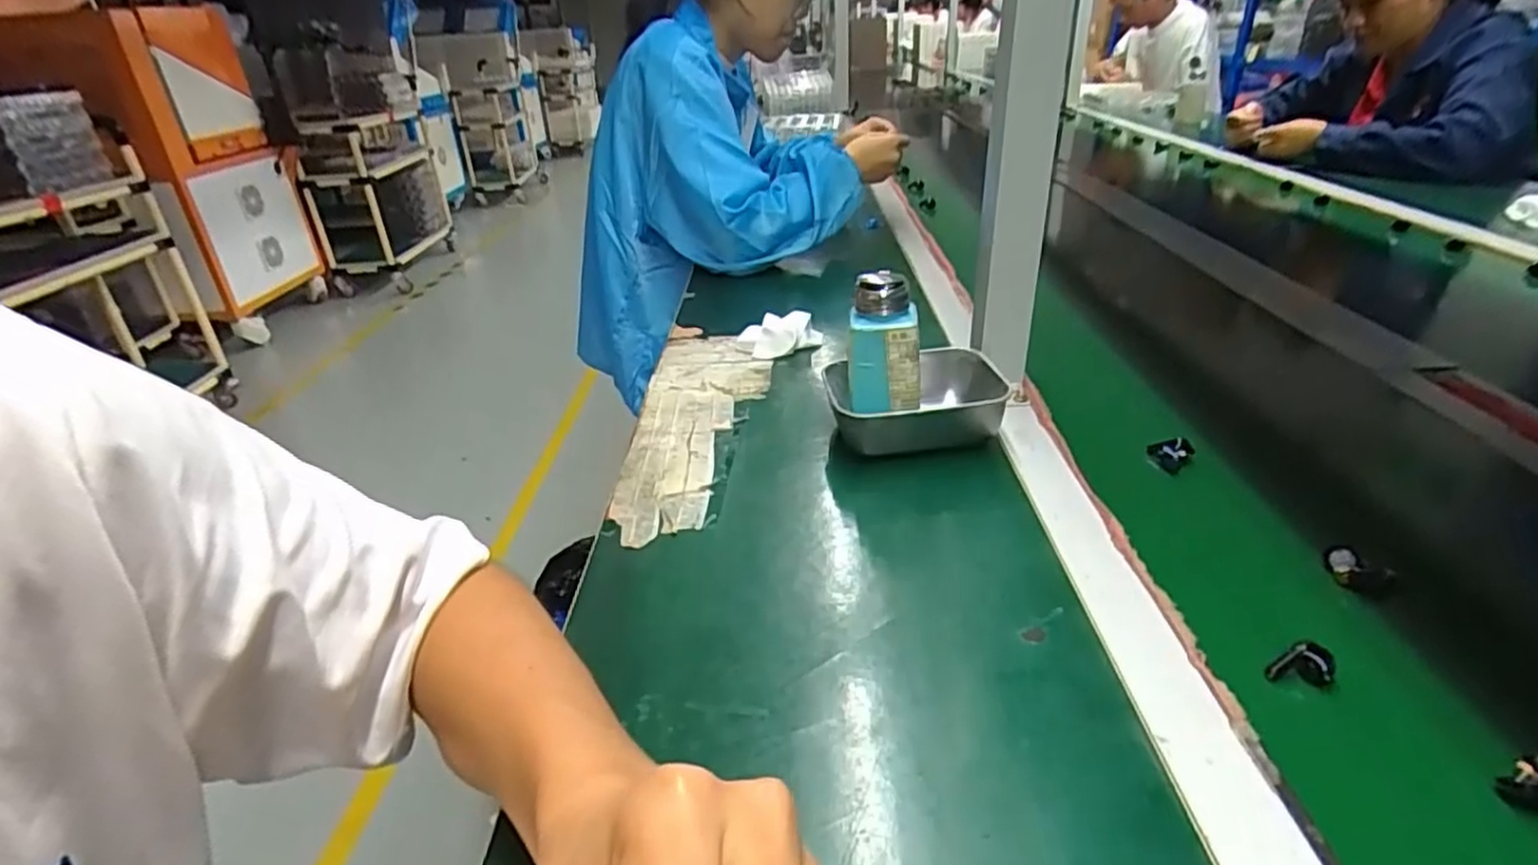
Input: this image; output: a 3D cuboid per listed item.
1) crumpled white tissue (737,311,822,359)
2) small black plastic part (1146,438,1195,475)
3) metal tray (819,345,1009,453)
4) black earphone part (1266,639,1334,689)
[{"bbox_3d":[0.011,-0.104,0.775,0.089,0.035,0.063,-1,29,4],"label":"crumpled white tissue"},{"bbox_3d":[0.294,0.017,0.542,0.029,0.024,0.013,12,33,25],"label":"small black plastic part"},{"bbox_3d":[0.116,-0.022,0.583,0.140,0.054,0.108,-4,29,0],"label":"metal tray"},{"bbox_3d":[0.264,0.115,0.367,0.028,0.019,0.011,6,30,16],"label":"black earphone part"}]

